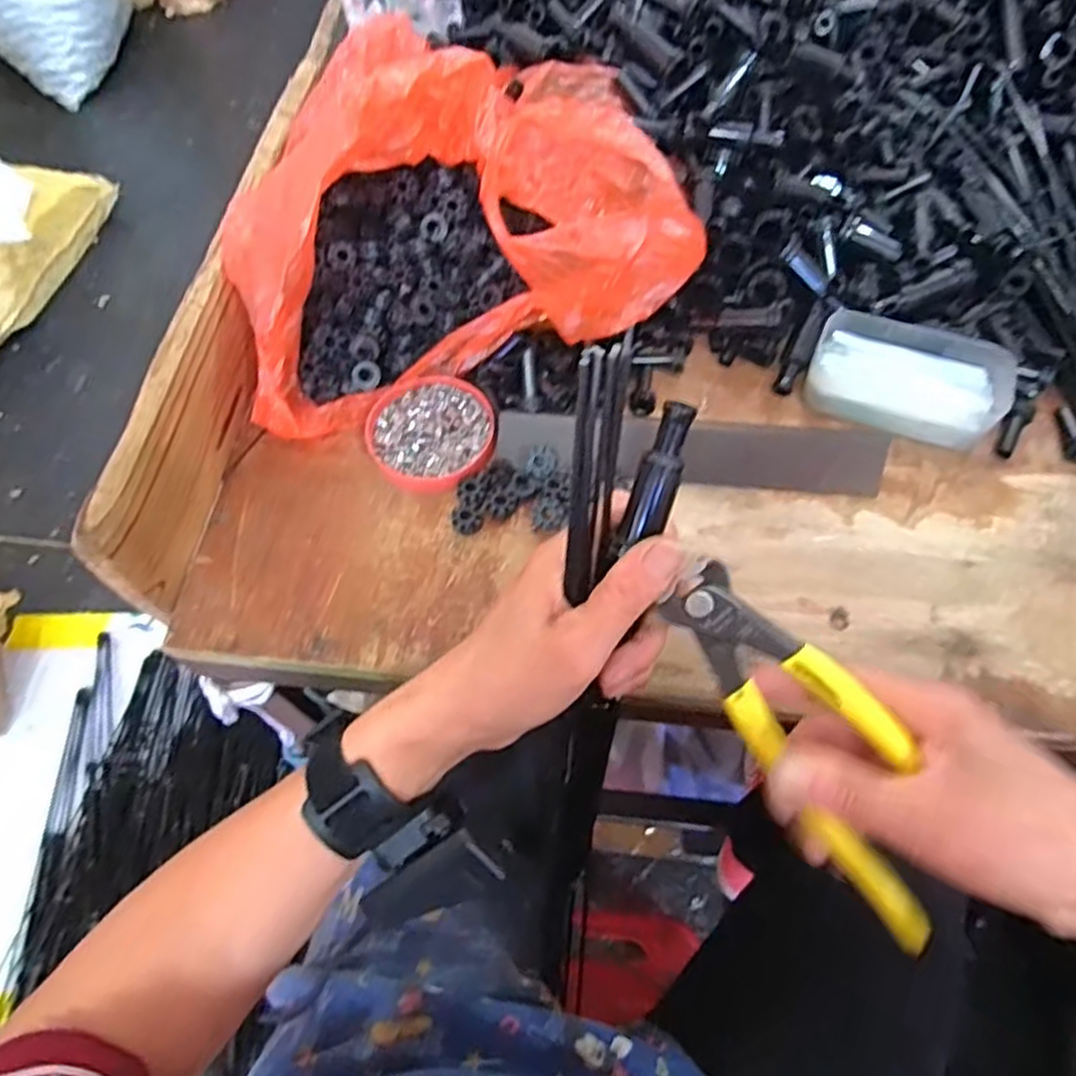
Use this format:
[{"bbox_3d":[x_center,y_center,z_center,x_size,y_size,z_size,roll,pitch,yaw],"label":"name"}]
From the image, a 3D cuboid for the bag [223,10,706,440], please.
[{"bbox_3d":[-0.063,-0.215,0.474,0.282,0.143,0.220,-16,63,-7],"label":"bag"}]

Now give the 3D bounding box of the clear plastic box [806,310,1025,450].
[{"bbox_3d":[0.246,-0.106,0.475,0.122,0.029,0.074,19,64,11],"label":"clear plastic box"}]

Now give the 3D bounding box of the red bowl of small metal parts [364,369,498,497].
[{"bbox_3d":[-0.069,-0.068,0.465,0.081,0.021,0.080,-1,62,1],"label":"red bowl of small metal parts"}]

